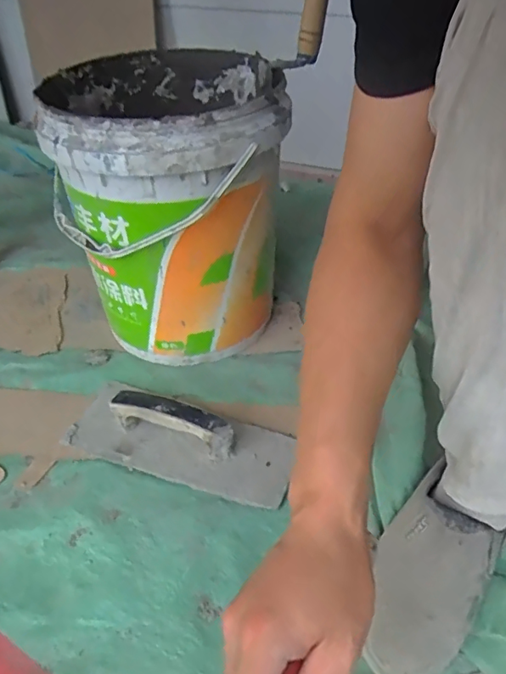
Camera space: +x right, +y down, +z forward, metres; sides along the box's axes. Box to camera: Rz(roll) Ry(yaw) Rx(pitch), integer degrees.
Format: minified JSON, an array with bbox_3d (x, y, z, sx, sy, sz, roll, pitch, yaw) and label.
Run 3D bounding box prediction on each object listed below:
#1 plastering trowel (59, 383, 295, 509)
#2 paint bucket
[{"bbox_3d":[-0.091,0.110,0.661,0.287,0.060,0.115,13,43,17],"label":"plastering trowel"},{"bbox_3d":[-0.120,-0.194,0.790,0.292,0.346,0.348,-14,43,-13],"label":"paint bucket"}]

